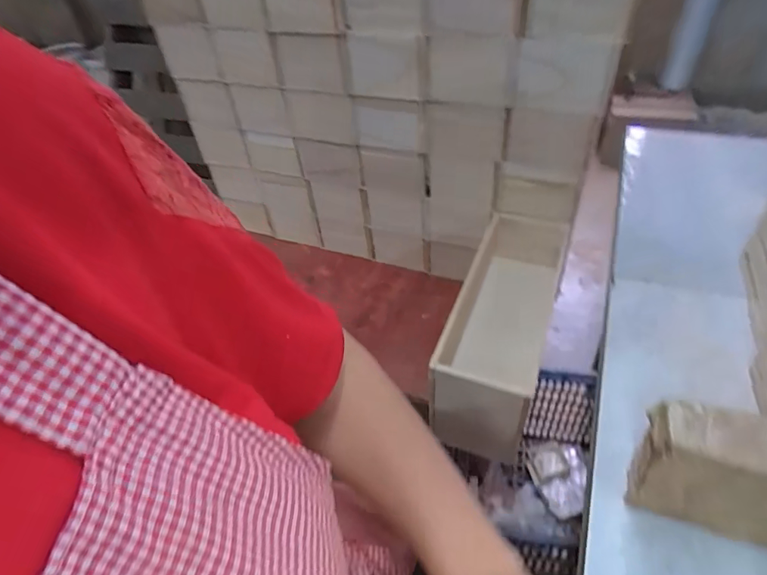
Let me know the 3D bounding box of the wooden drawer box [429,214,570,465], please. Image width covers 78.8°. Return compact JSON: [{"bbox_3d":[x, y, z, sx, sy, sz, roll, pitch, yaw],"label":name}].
[{"bbox_3d":[0.186,0.060,0.726,0.135,0.178,0.344,13,47,19],"label":"wooden drawer box"}]

